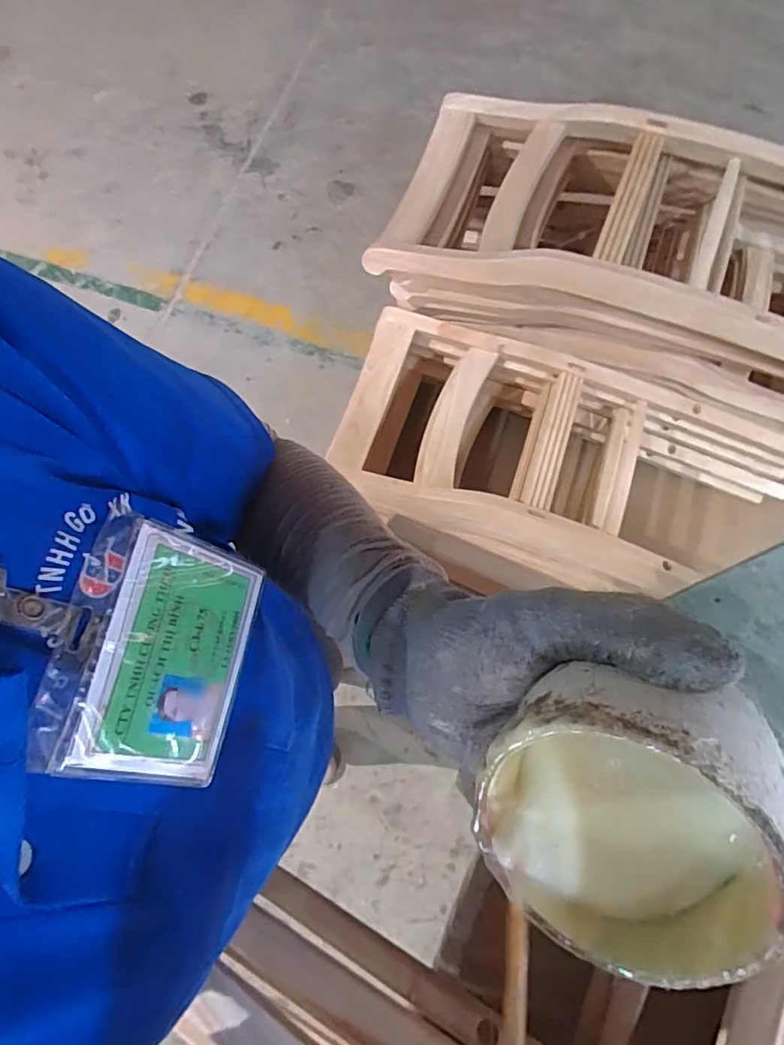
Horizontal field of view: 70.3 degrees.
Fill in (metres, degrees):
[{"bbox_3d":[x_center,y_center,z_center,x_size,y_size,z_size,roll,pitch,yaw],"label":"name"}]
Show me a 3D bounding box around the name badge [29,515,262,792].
[{"bbox_3d":[-0.095,0.054,0.233,0.004,0.081,0.098,-8,63,38],"label":"name badge"}]

